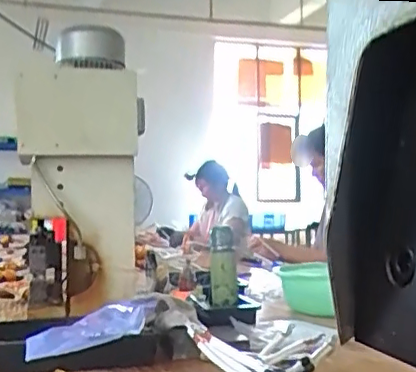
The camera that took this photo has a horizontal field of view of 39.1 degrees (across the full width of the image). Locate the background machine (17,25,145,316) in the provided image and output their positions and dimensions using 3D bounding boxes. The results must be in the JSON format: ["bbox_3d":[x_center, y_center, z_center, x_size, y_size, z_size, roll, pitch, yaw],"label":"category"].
[{"bbox_3d":[-0.309,-0.036,1.405,0.265,0.608,0.270,0,-2,-15],"label":"background machine"}]

